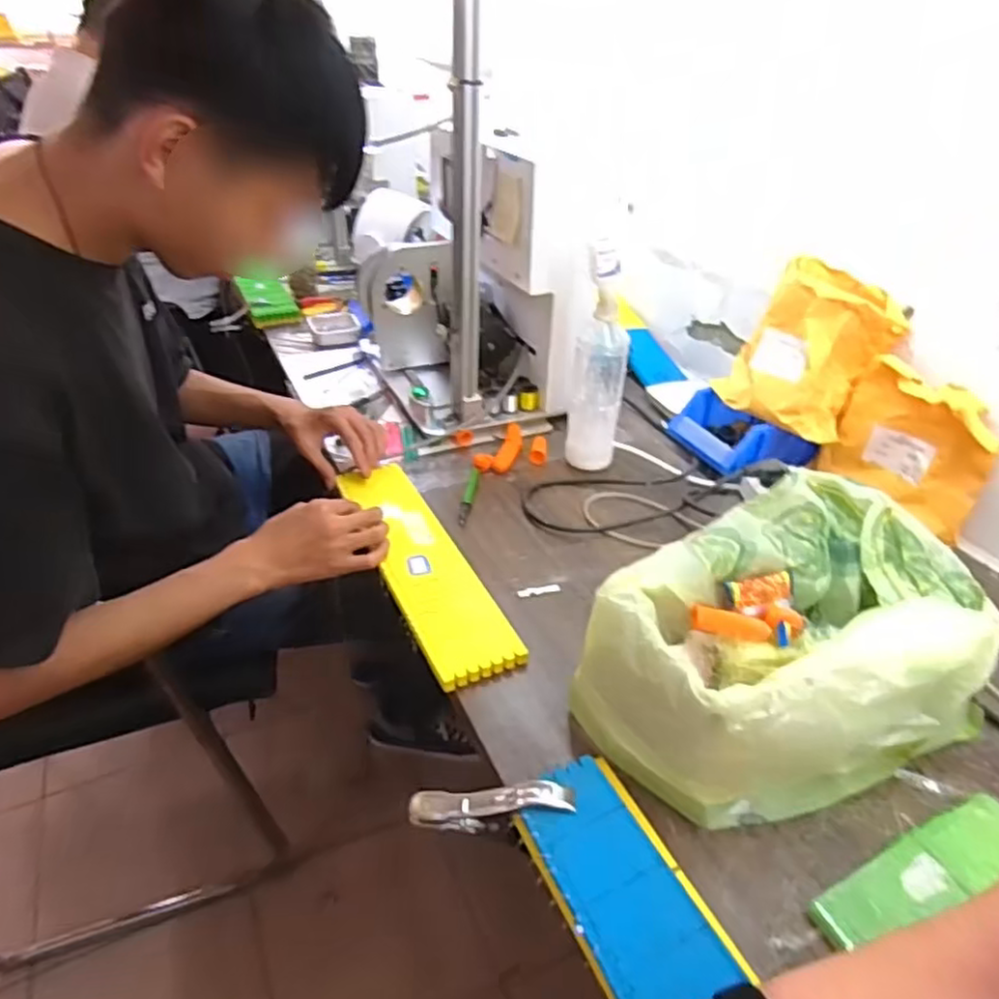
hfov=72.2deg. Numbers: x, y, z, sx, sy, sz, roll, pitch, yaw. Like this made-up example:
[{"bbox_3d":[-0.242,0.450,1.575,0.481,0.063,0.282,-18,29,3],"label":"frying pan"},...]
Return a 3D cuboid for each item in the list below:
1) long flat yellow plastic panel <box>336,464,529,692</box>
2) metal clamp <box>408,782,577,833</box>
[{"bbox_3d":[-0.083,0.063,0.711,0.082,0.020,0.329,-15,39,-22],"label":"long flat yellow plastic panel"},{"bbox_3d":[-0.005,0.218,0.489,0.116,0.024,0.023,-9,36,5],"label":"metal clamp"}]

